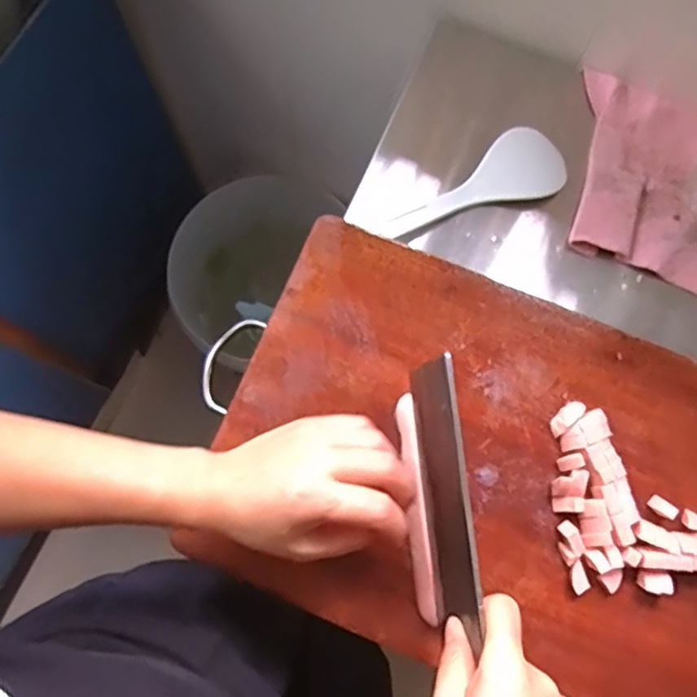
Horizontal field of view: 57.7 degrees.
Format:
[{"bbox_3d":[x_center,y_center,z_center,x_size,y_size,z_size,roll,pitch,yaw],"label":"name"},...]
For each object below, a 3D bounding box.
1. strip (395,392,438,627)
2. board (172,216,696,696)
[{"bbox_3d":[0.047,0.111,0.446,0.012,0.012,0.154,-4,76,-2],"label":"strip"},{"bbox_3d":[0.108,0.090,0.454,0.389,0.022,0.273,22,78,3],"label":"board"}]

